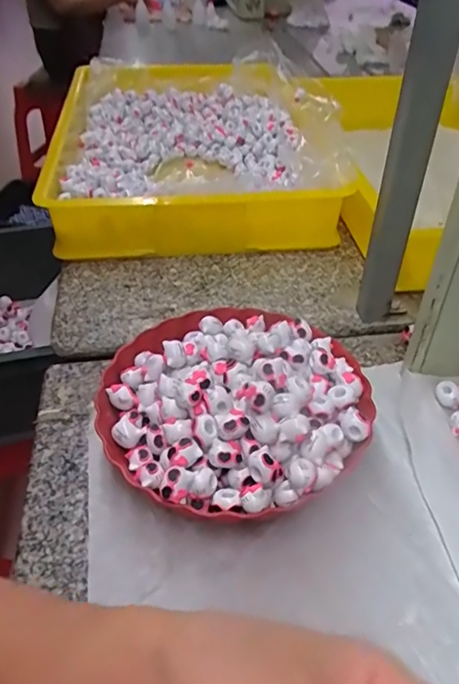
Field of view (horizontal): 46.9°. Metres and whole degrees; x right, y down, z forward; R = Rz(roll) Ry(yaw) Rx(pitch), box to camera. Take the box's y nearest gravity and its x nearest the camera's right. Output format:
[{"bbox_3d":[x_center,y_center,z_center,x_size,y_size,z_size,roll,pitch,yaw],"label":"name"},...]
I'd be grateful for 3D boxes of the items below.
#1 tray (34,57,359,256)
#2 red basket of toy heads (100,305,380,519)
[{"bbox_3d":[-0.070,-0.354,0.912,0.419,0.115,0.621,-5,42,-7],"label":"tray"},{"bbox_3d":[0.004,0.048,0.485,0.233,0.088,0.234,0,42,0],"label":"red basket of toy heads"}]

